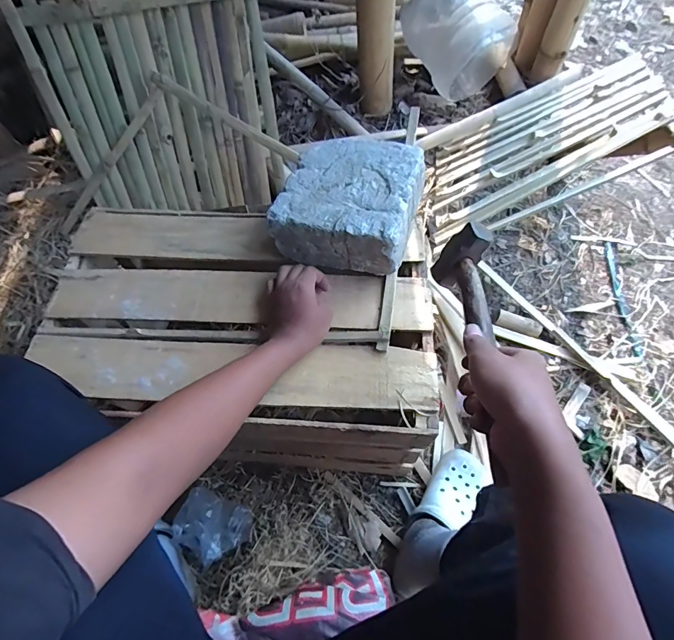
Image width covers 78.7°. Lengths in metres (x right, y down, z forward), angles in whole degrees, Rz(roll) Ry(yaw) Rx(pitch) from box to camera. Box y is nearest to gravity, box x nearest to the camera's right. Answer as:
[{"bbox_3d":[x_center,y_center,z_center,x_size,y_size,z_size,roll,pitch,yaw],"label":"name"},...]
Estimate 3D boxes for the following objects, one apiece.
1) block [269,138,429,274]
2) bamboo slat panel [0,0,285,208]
[{"bbox_3d":[0.021,-0.184,0.633,0.197,0.091,0.196,15,64,10],"label":"block"},{"bbox_3d":[-0.391,-0.467,0.940,0.492,0.453,0.056,-6,36,1],"label":"bamboo slat panel"}]

